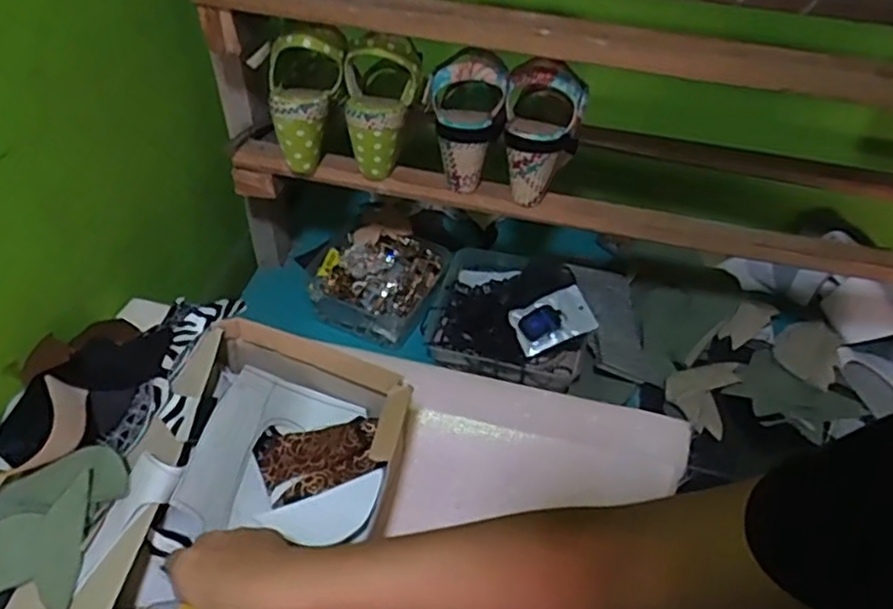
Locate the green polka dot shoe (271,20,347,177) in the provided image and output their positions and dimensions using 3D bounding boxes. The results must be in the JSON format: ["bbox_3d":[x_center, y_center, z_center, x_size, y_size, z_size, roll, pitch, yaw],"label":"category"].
[{"bbox_3d":[-0.157,-0.219,0.720,0.079,0.150,0.070,13,10,8],"label":"green polka dot shoe"}]

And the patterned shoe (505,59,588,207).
[{"bbox_3d":[0.099,-0.173,0.704,0.085,0.133,0.070,9,46,4],"label":"patterned shoe"}]

